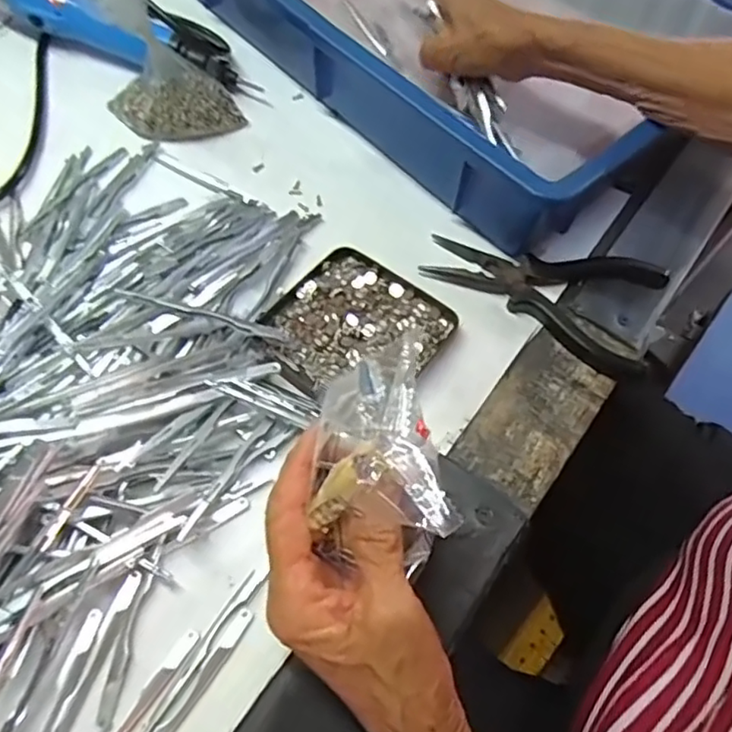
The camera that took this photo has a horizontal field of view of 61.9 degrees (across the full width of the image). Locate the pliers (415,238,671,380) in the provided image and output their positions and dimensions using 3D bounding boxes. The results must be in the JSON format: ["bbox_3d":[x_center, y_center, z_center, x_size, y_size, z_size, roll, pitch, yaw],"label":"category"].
[{"bbox_3d":[0.116,-0.055,0.396,0.147,0.018,0.078,27,61,11],"label":"pliers"}]

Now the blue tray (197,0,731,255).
[{"bbox_3d":[0.058,-0.313,0.517,0.305,0.081,0.463,-36,68,-23],"label":"blue tray"}]

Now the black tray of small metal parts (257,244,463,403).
[{"bbox_3d":[-0.007,-0.023,0.375,0.095,0.009,0.099,36,63,16],"label":"black tray of small metal parts"}]

